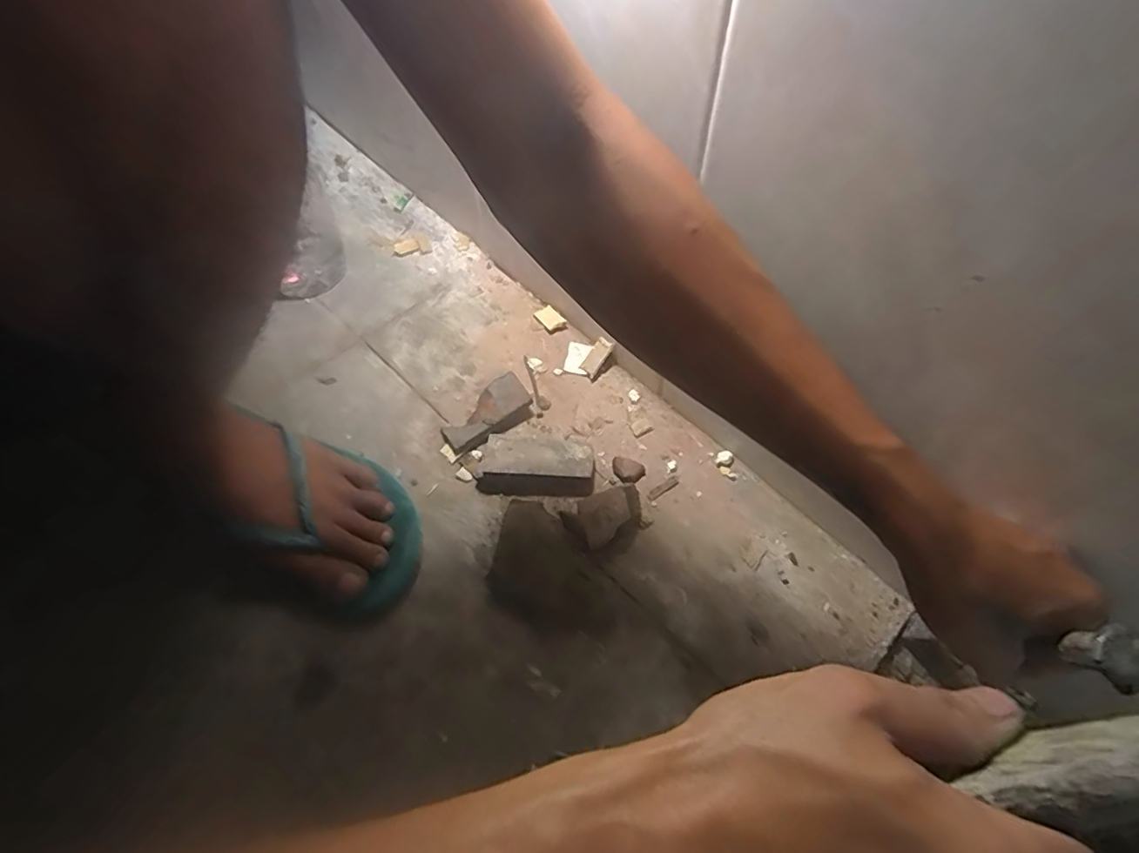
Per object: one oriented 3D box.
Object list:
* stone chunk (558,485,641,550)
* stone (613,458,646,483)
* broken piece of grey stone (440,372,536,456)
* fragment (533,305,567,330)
[{"bbox_3d":[0.027,0.068,0.428,0.058,0.022,0.037,-26,61,-16],"label":"stone chunk"},{"bbox_3d":[0.047,0.035,0.457,0.021,0.008,0.025,-35,64,-20],"label":"stone"},{"bbox_3d":[-0.071,-0.010,0.481,0.044,0.023,0.080,40,65,22],"label":"broken piece of grey stone"},{"bbox_3d":[-0.020,-0.108,0.547,0.019,0.007,0.030,-28,61,-17],"label":"fragment"}]

